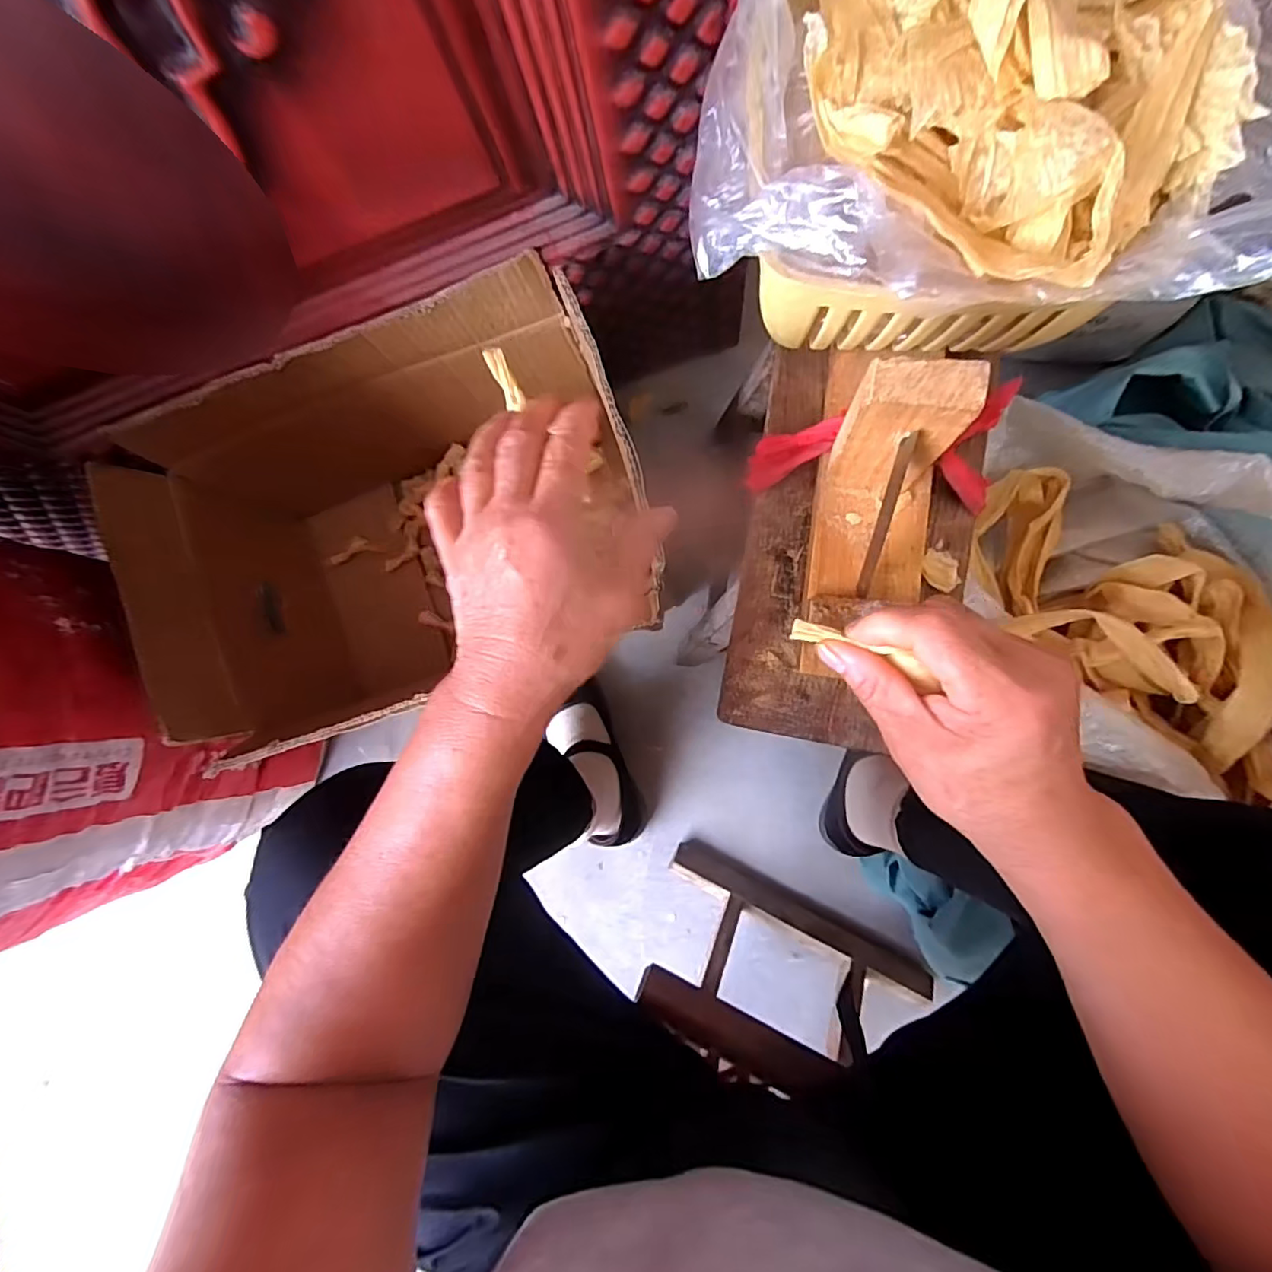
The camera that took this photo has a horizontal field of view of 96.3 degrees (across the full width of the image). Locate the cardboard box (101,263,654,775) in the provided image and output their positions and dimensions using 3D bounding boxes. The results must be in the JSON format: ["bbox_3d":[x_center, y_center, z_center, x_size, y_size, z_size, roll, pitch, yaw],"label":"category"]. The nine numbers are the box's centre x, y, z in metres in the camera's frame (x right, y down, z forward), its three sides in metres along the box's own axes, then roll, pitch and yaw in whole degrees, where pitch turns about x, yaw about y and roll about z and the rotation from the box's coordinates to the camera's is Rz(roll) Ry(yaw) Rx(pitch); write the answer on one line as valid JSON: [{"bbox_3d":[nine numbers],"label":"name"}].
[{"bbox_3d":[-0.215,-0.112,0.610,0.452,0.297,0.302,-21,87,6],"label":"cardboard box"}]

